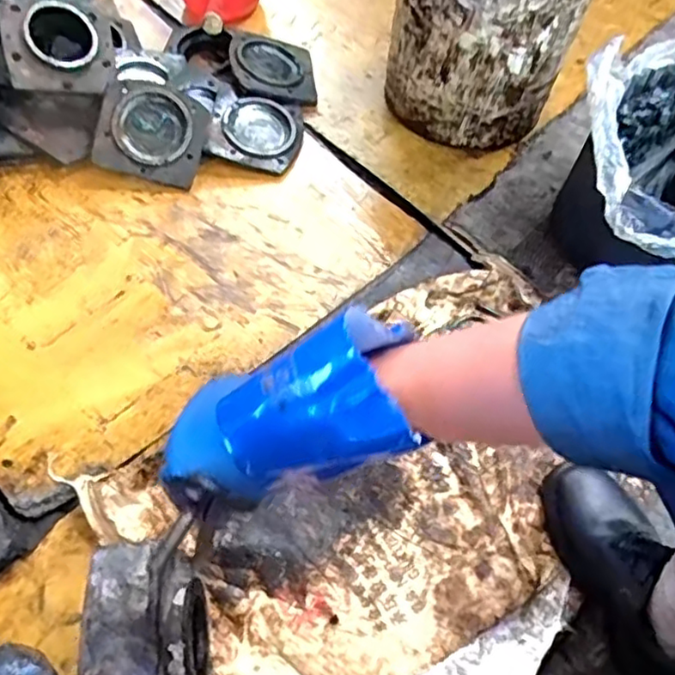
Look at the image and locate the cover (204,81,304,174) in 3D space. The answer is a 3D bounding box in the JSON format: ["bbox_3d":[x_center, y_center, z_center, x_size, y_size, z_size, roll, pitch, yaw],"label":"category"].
[{"bbox_3d":[-0.135,-0.336,1.022,0.154,0.018,0.138,22,71,-2],"label":"cover"}]

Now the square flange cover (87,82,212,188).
[{"bbox_3d":[-0.287,-0.317,0.982,0.159,0.029,0.144,15,84,-10],"label":"square flange cover"}]

